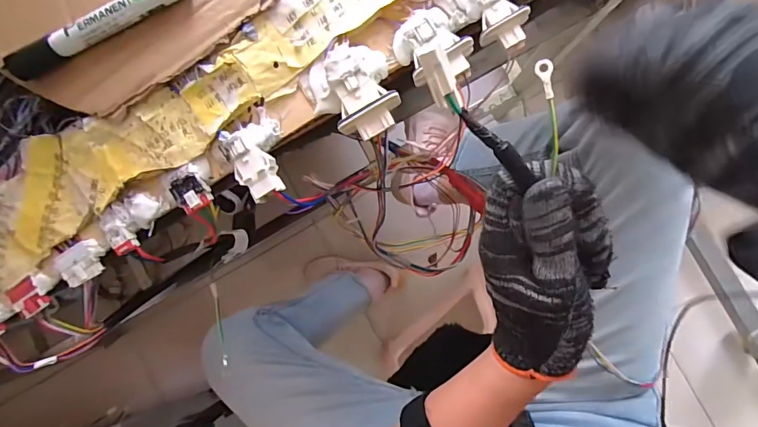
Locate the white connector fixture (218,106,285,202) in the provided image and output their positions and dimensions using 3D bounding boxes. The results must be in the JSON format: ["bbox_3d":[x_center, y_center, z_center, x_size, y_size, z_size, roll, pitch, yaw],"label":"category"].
[{"bbox_3d":[-0.080,-0.039,0.280,0.035,0.018,0.055,-26,88,6],"label":"white connector fixture"}]

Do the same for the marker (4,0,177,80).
[{"bbox_3d":[-0.193,-0.126,0.283,0.135,0.012,0.017,-22,89,6],"label":"marker"}]

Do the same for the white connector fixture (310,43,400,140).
[{"bbox_3d":[-0.016,-0.076,0.270,0.051,0.022,0.059,-19,89,6],"label":"white connector fixture"}]

